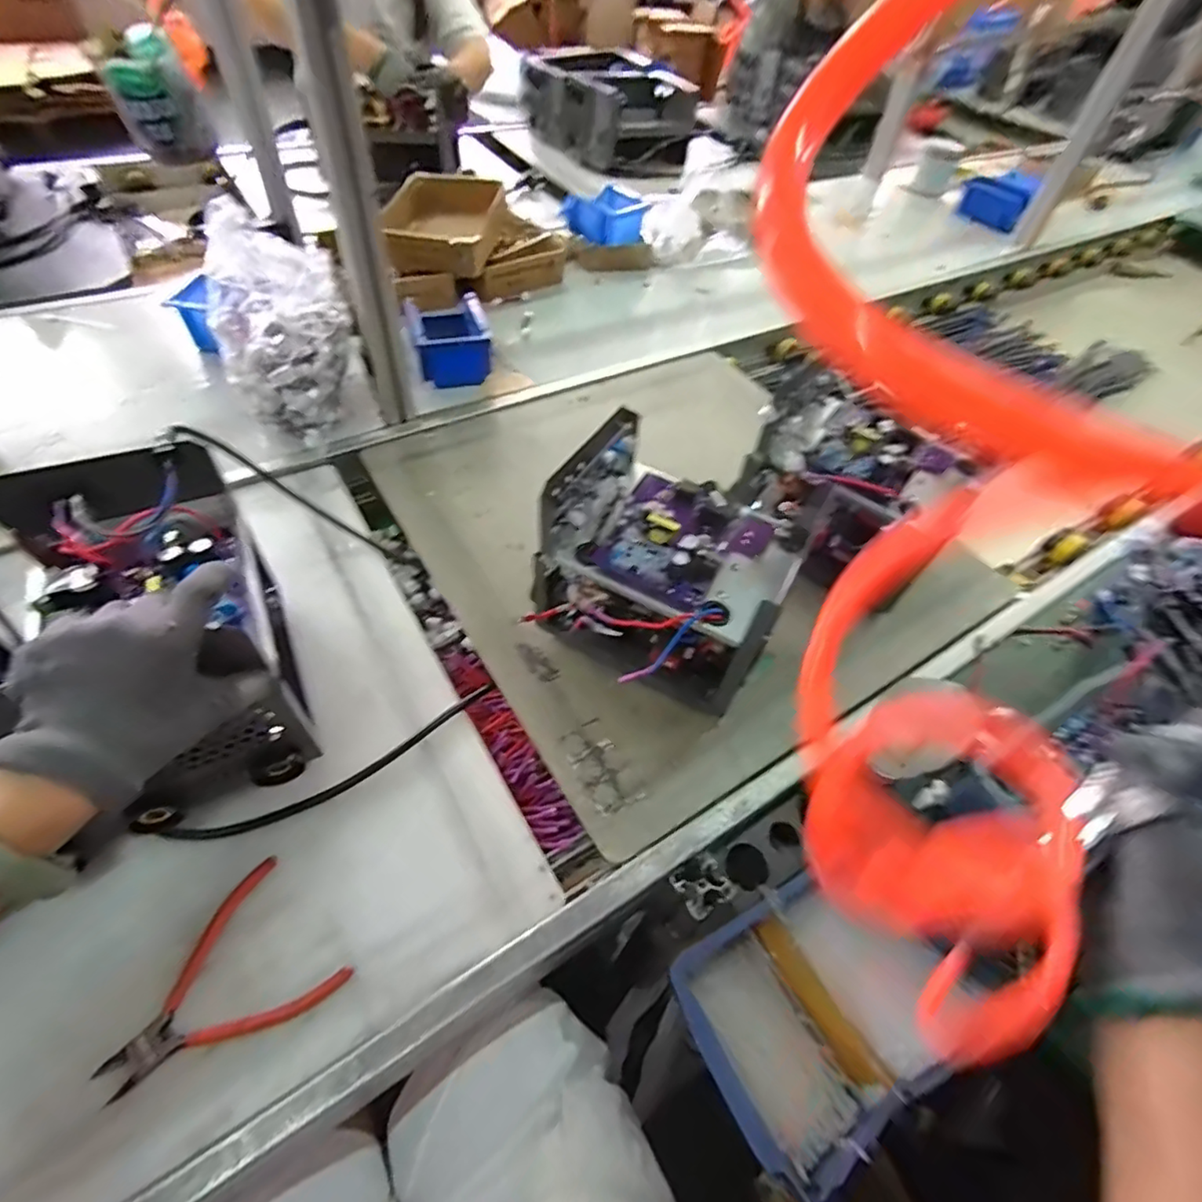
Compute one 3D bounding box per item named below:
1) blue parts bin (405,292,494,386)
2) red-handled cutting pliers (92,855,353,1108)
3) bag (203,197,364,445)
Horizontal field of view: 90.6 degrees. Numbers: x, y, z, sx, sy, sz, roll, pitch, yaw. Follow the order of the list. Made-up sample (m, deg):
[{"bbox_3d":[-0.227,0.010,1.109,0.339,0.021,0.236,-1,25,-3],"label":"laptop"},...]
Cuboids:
[{"bbox_3d":[-0.226,-0.391,0.885,0.110,0.076,0.138,-13,55,-15],"label":"blue parts bin"},{"bbox_3d":[-0.269,0.274,0.415,0.112,0.007,0.140,40,59,23],"label":"red-handled cutting pliers"},{"bbox_3d":[-0.401,-0.335,0.756,0.157,0.205,0.184,-24,58,-22],"label":"bag"}]

